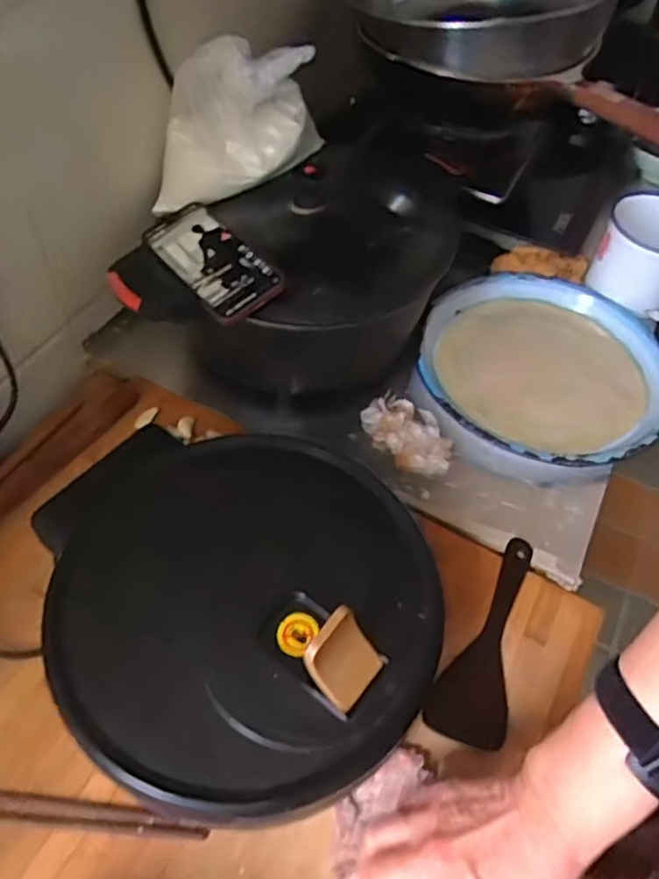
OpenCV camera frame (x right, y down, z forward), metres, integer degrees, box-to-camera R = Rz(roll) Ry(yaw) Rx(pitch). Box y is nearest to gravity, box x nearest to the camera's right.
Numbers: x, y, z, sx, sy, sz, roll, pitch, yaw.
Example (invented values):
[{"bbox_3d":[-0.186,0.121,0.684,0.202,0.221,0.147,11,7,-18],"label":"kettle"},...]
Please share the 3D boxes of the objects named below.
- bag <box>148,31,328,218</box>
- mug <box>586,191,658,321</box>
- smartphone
[{"bbox_3d":[-0.095,-0.328,0.691,0.175,0.151,0.075,-7,53,-9],"label":"bag"},{"bbox_3d":[0.416,-0.233,0.864,0.127,0.119,0.101,31,56,19],"label":"mug"},{"bbox_3d":[-0.119,-0.180,0.665,0.075,0.008,0.159,-37,65,-14],"label":"smartphone"}]

